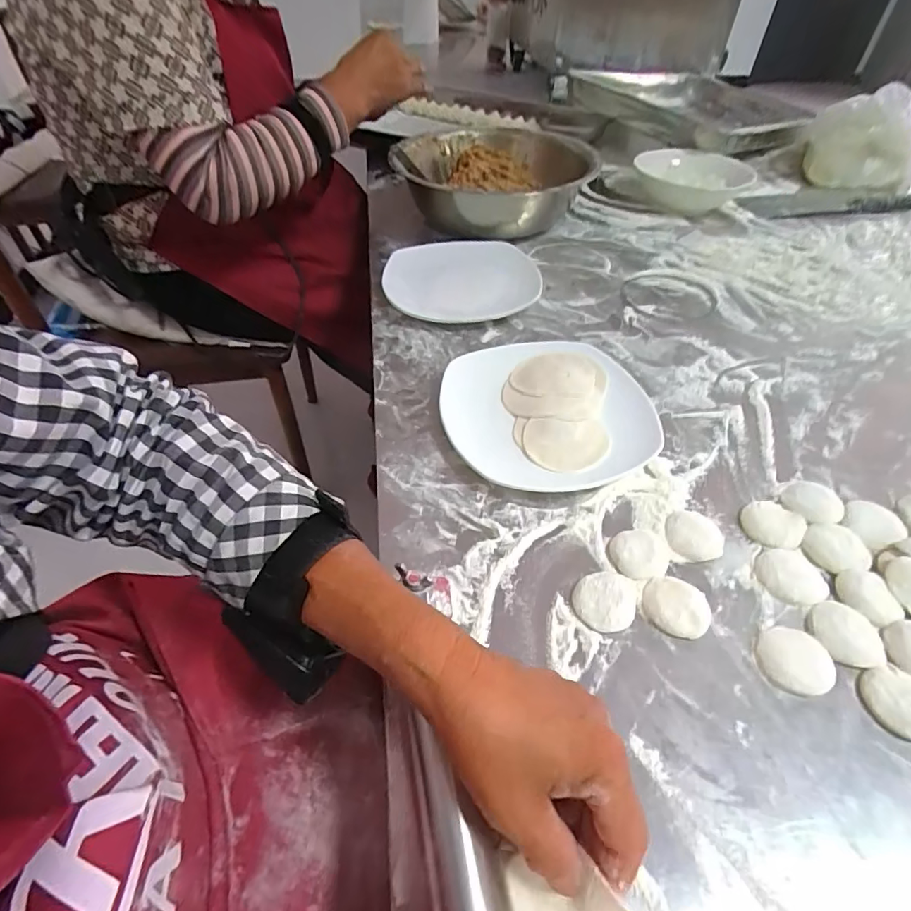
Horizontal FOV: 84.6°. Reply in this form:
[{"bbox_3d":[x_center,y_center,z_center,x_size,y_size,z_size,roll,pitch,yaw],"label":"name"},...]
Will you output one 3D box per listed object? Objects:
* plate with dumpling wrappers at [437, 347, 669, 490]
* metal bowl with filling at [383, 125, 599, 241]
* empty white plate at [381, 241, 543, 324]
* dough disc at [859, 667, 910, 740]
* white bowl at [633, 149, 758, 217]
[{"bbox_3d":[0.082,-0.041,0.444,0.175,0.023,0.175,-12,49,-12],"label":"plate with dumpling wrappers"},{"bbox_3d":[0.059,-0.404,0.726,0.271,0.092,0.282,1,47,-1],"label":"metal bowl with filling"},{"bbox_3d":[0.007,-0.205,0.593,0.182,0.020,0.171,1,47,-1],"label":"empty white plate"},{"bbox_3d":[0.256,0.141,0.286,0.039,0.005,0.036,1,47,-1],"label":"dough disc"},{"bbox_3d":[0.374,-0.435,0.793,0.139,0.053,0.144,1,47,-1],"label":"white bowl"}]

